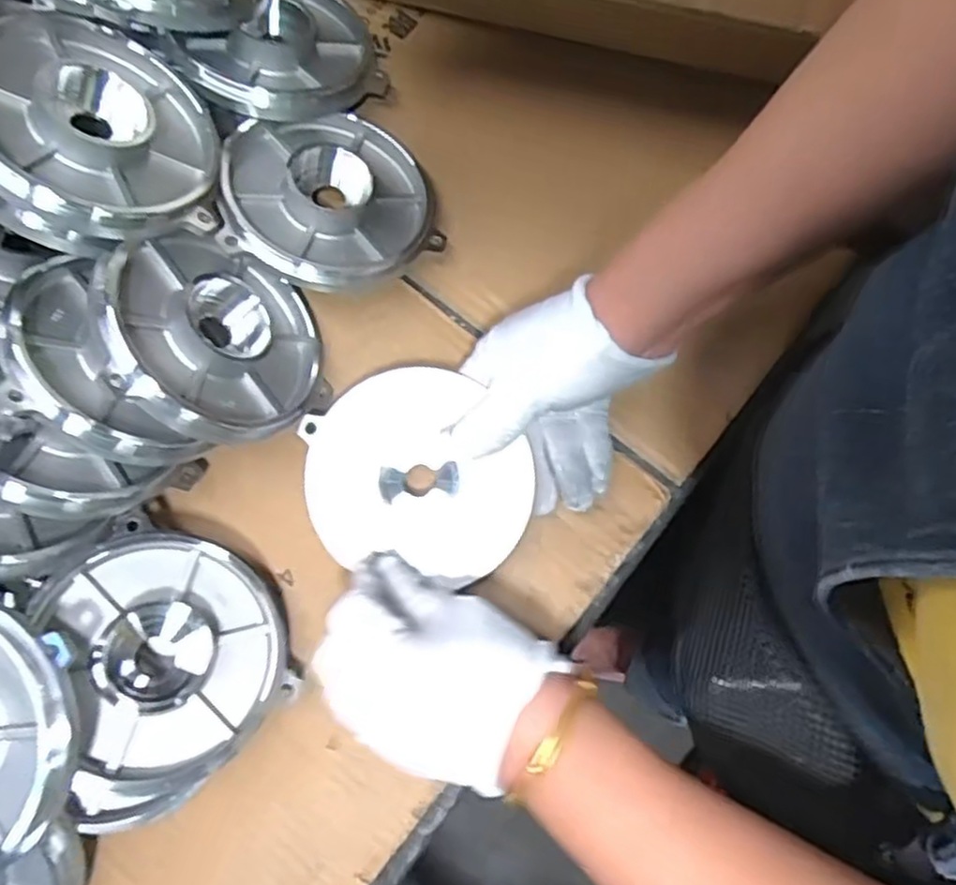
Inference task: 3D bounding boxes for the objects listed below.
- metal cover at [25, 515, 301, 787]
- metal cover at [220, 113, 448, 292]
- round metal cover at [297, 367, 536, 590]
[{"bbox_3d":[-0.141,0.091,0.338,0.095,0.025,0.114,-21,81,-28],"label":"metal cover"},{"bbox_3d":[-0.080,-0.127,0.392,0.108,0.030,0.108,-9,73,-22],"label":"metal cover"},{"bbox_3d":[-0.031,0.017,0.368,0.109,0.014,0.104,0,79,-1],"label":"round metal cover"}]

